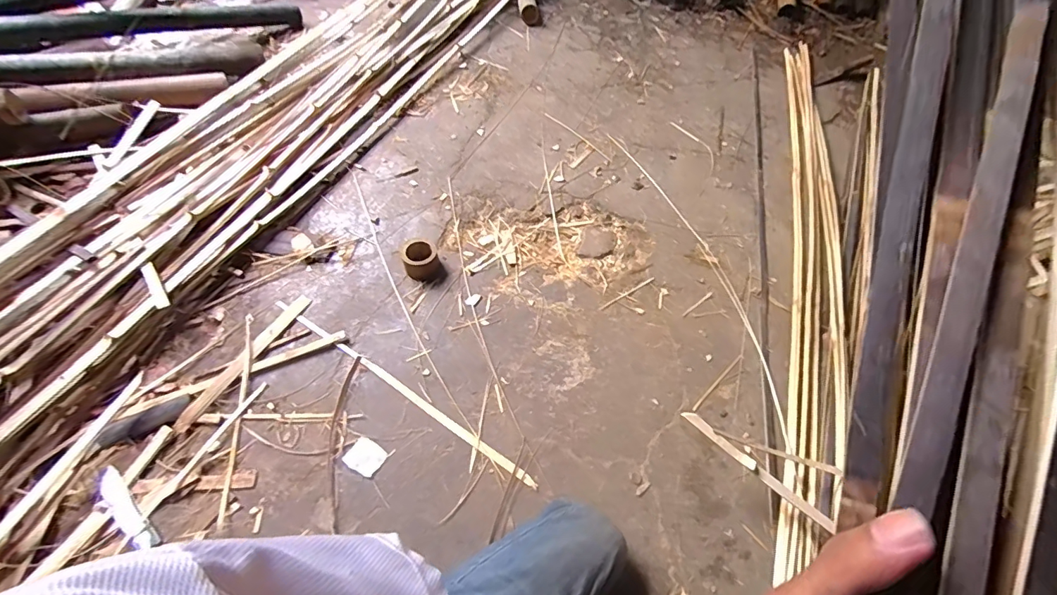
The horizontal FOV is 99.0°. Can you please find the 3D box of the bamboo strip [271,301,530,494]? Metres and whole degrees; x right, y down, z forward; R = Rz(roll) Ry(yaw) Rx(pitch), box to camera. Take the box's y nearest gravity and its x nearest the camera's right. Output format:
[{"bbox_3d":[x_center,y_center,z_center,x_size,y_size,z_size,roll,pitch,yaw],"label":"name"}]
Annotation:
[{"bbox_3d":[-0.277,0.185,0.945,0.698,0.013,0.025,30,63,16],"label":"bamboo strip"}]

